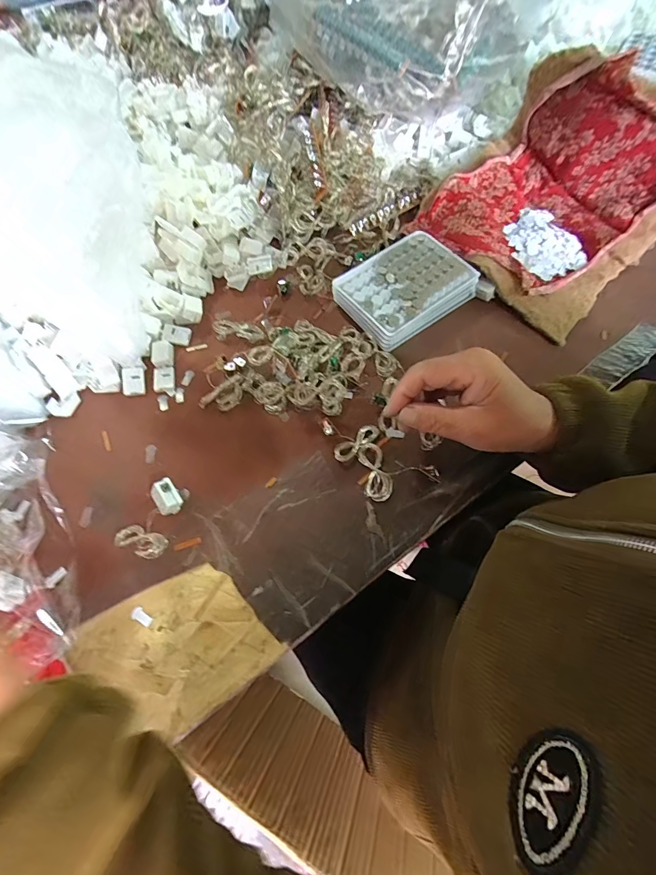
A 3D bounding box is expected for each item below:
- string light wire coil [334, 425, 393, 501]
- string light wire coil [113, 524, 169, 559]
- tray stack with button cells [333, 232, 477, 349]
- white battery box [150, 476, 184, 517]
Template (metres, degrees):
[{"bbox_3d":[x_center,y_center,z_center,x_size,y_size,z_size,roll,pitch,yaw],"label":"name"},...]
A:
[{"bbox_3d":[0.041,0.022,0.345,0.048,0.008,0.064,-35,73,-15],"label":"string light wire coil"},{"bbox_3d":[-0.152,0.082,0.308,0.053,0.014,0.020,11,64,31],"label":"string light wire coil"},{"bbox_3d":[0.084,-0.161,0.411,0.133,0.029,0.100,-34,70,-13],"label":"tray stack with button cells"},{"bbox_3d":[-0.138,0.051,0.326,0.020,0.018,0.028,-35,70,-14],"label":"white battery box"}]

